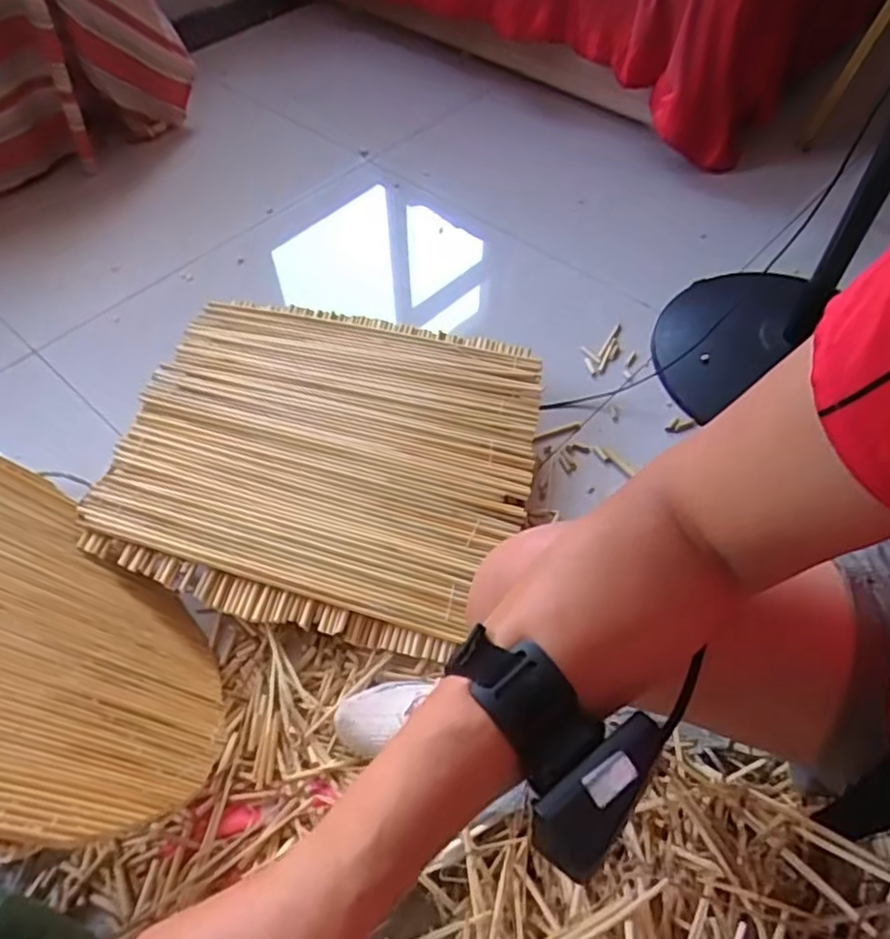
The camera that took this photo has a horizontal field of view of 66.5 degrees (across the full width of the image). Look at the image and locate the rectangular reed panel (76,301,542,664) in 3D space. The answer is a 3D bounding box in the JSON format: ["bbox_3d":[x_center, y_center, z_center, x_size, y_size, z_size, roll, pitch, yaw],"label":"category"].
[{"bbox_3d":[-0.155,-0.026,0.947,0.545,0.056,0.492,12,57,1],"label":"rectangular reed panel"}]

